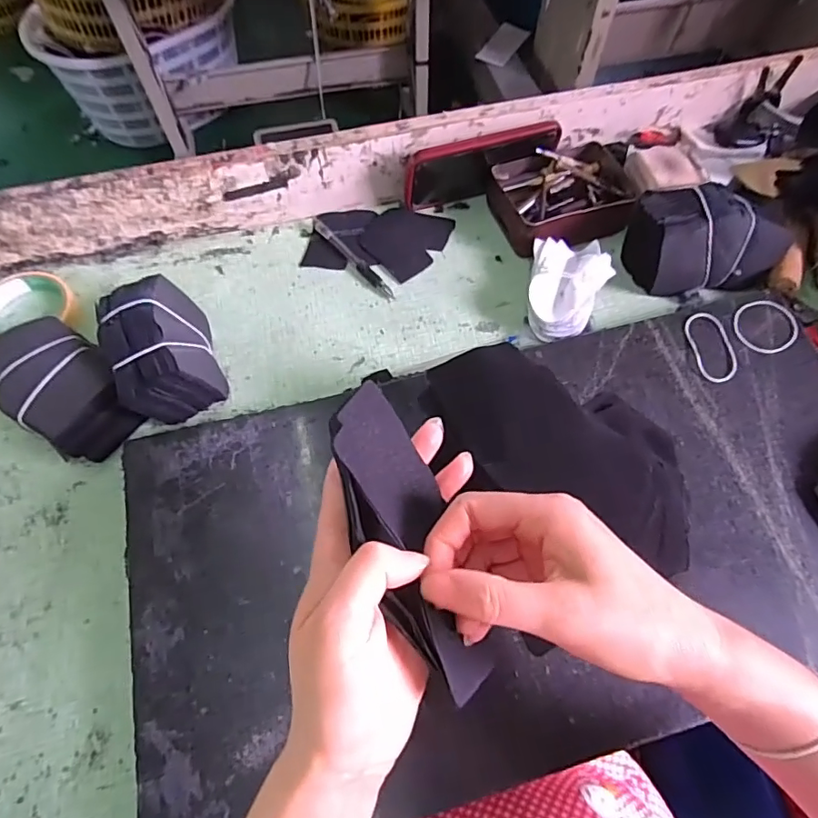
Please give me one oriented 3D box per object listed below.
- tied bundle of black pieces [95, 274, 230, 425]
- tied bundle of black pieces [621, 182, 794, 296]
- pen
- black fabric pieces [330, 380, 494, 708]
[{"bbox_3d":[-0.204,-0.052,0.436,0.067,0.072,0.125,-23,65,-11],"label":"tied bundle of black pieces"},{"bbox_3d":[0.276,-0.157,0.484,0.128,0.065,0.074,-4,63,-2],"label":"tied bundle of black pieces"},{"bbox_3d":[-0.056,-0.151,0.524,0.011,0.013,0.120,-38,69,-17],"label":"pen"},{"bbox_3d":[0.000,0.064,0.261,0.028,0.072,0.152,-19,96,27],"label":"black fabric pieces"}]

